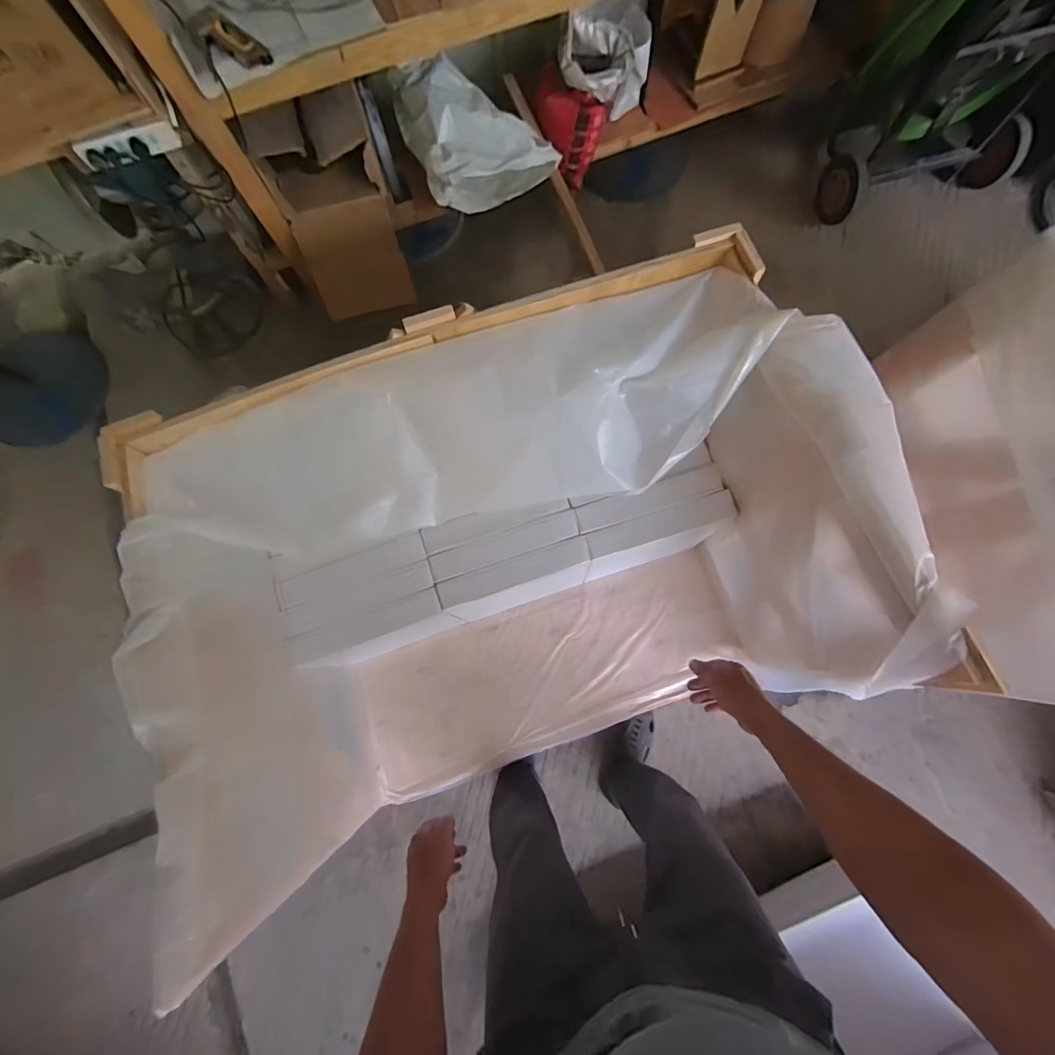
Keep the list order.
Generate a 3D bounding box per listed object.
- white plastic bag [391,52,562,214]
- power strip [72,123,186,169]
[{"bbox_3d":[-0.149,-1.138,1.326,0.400,0.208,0.408,-20,79,-3],"label":"white plastic bag"},{"bbox_3d":[-0.858,-0.825,0.982,0.201,0.058,0.027,-24,80,-3],"label":"power strip"}]

